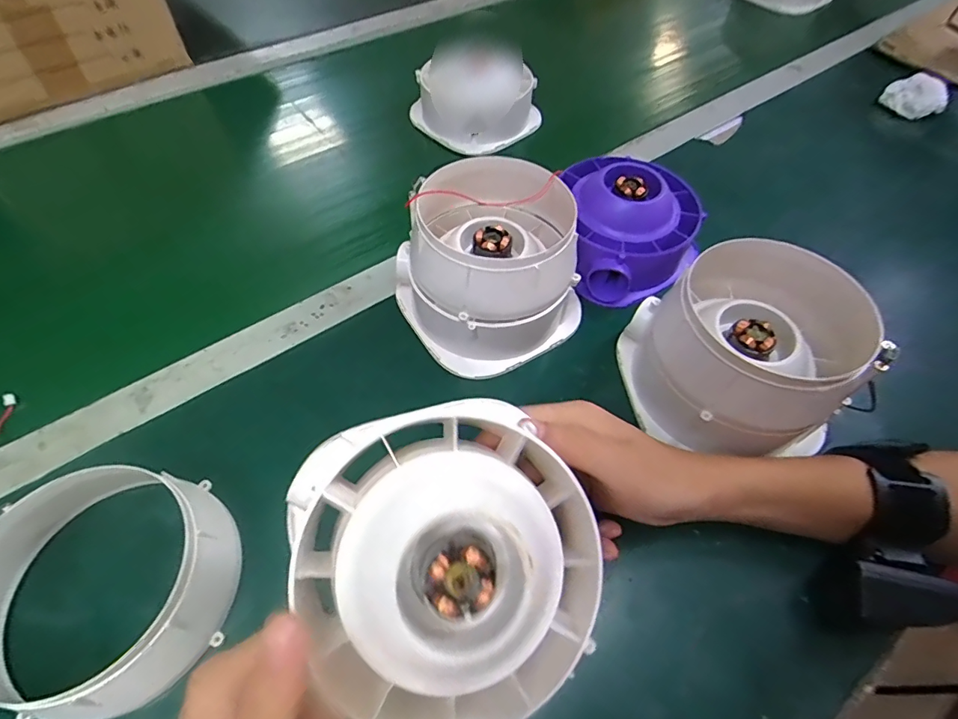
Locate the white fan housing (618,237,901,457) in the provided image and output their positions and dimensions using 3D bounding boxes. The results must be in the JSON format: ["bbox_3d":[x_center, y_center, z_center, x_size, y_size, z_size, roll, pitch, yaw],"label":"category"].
[{"bbox_3d":[0.177,-0.009,0.333,0.121,0.096,0.127,1,56,-1],"label":"white fan housing"}]

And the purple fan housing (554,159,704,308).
[{"bbox_3d":[0.138,-0.124,0.429,0.128,0.067,0.141,-3,56,-4],"label":"purple fan housing"}]

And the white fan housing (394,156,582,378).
[{"bbox_3d":[0.008,-0.078,0.375,0.133,0.099,0.139,1,56,-1],"label":"white fan housing"}]

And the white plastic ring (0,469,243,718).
[{"bbox_3d":[-0.198,0.123,0.260,0.116,0.055,0.113,1,56,-1],"label":"white plastic ring"}]

